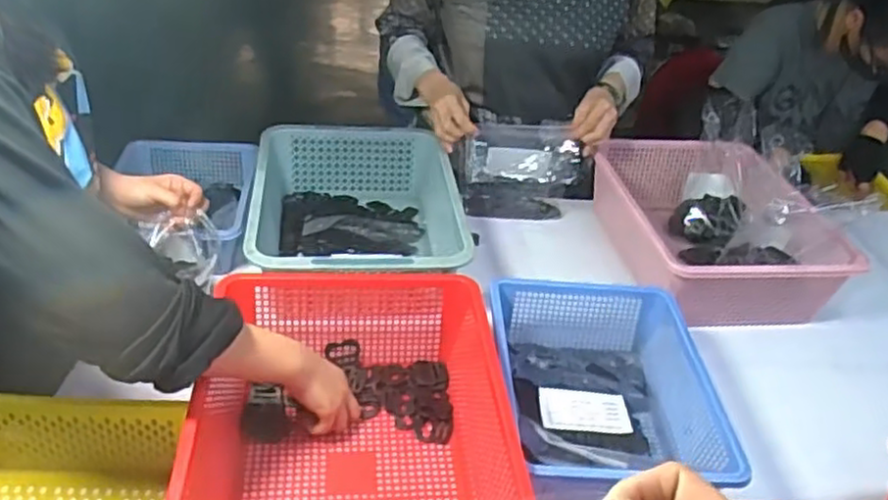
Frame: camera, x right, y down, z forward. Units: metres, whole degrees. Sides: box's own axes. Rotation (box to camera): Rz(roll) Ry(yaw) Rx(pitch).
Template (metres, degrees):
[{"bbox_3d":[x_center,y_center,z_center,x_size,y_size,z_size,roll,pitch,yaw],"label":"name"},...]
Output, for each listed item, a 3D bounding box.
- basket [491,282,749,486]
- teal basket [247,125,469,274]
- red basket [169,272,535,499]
[{"bbox_3d":[0.173,0.166,0.819,0.233,0.101,0.307,5,34,-4],"label":"basket"},{"bbox_3d":[-0.136,-0.052,1.078,0.292,0.127,0.415,0,35,-11],"label":"teal basket"},{"bbox_3d":[-0.096,0.177,0.734,0.296,0.129,0.381,1,35,-10],"label":"red basket"}]

